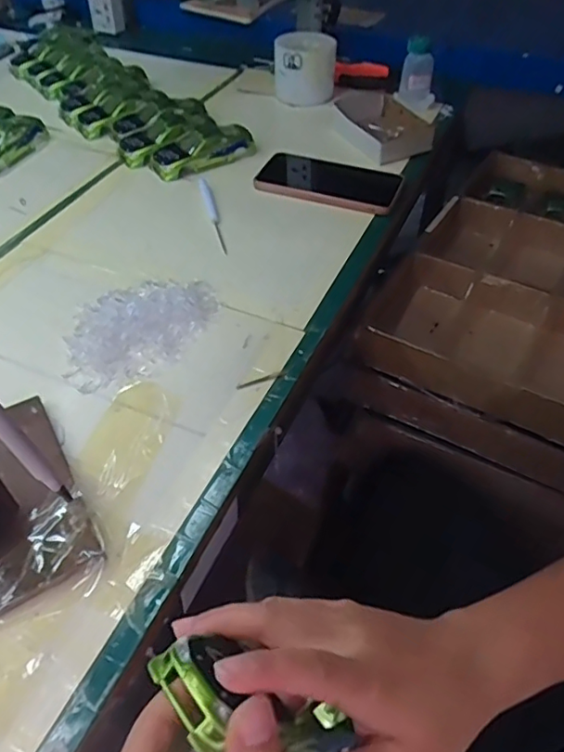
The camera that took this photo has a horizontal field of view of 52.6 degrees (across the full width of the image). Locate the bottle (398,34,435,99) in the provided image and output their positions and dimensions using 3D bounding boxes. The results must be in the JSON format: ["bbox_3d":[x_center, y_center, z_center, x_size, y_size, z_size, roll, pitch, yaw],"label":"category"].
[{"bbox_3d":[0.181,-0.410,0.757,0.041,0.072,0.037,8,48,7],"label":"bottle"}]

